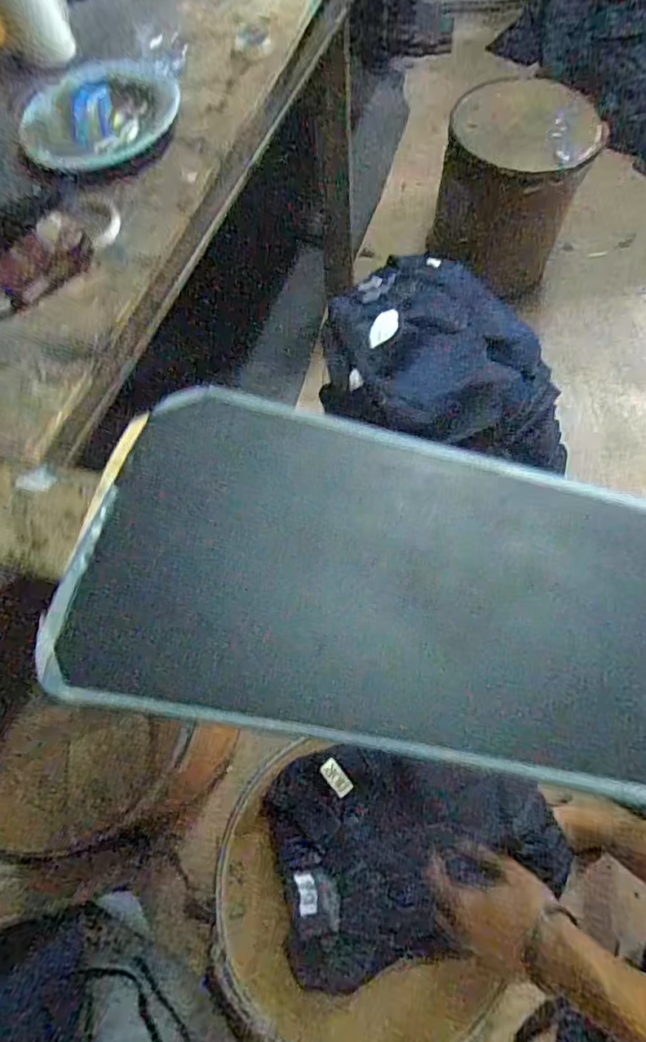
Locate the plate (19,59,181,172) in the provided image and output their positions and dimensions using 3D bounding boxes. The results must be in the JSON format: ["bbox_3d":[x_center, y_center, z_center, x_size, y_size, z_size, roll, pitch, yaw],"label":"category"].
[{"bbox_3d":[-0.273,-0.509,0.682,0.176,0.031,0.187,-1,66,3],"label":"plate"}]

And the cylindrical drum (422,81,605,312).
[{"bbox_3d":[0.498,-0.879,1.460,0.328,0.432,0.306,19,69,11],"label":"cylindrical drum"}]

